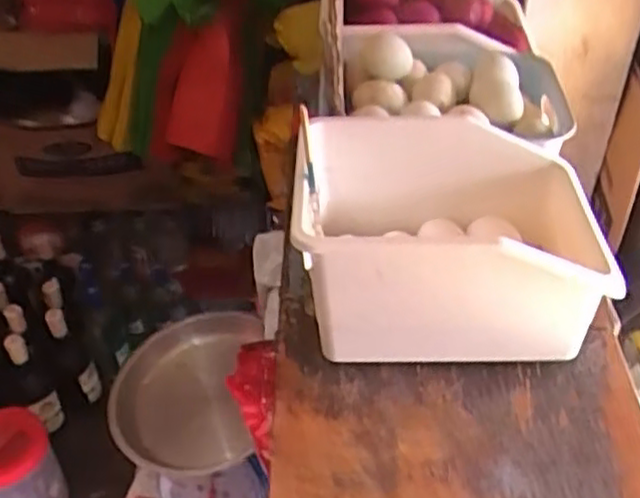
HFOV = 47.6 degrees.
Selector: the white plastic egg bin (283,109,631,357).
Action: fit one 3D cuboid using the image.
[{"bbox_3d":[0.118,-0.007,0.613,0.277,0.140,0.186,0,42,2],"label":"white plastic egg bin"}]

